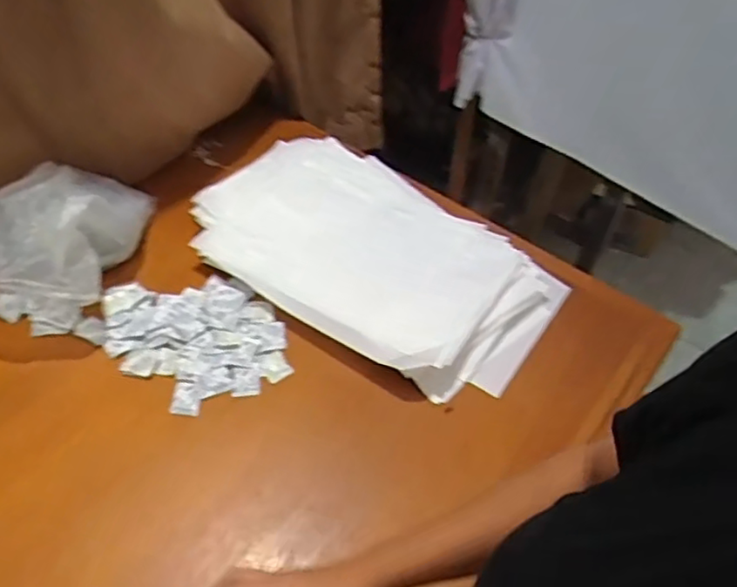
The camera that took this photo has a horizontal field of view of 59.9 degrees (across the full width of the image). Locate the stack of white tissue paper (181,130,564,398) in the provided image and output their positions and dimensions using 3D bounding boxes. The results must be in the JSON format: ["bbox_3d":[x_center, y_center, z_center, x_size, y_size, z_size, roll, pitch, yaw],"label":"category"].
[{"bbox_3d":[0.008,-0.054,0.840,0.460,0.041,0.301,32,52,21],"label":"stack of white tissue paper"}]

